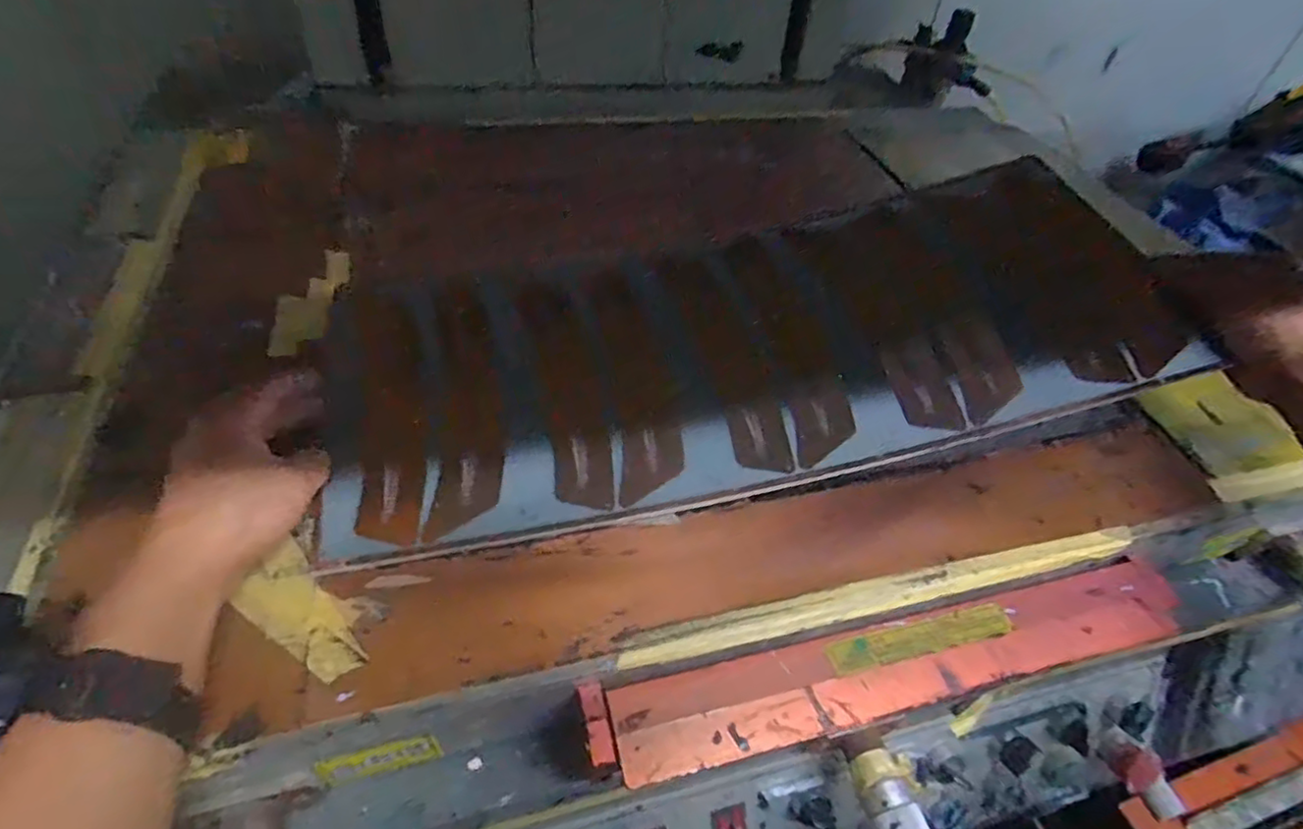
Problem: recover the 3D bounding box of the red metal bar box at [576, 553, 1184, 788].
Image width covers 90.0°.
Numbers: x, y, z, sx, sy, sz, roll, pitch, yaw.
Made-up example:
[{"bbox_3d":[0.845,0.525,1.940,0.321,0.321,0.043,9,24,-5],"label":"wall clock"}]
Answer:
[{"bbox_3d":[0.155,0.147,0.391,0.388,0.021,0.053,-7,48,-14],"label":"red metal bar box"}]

